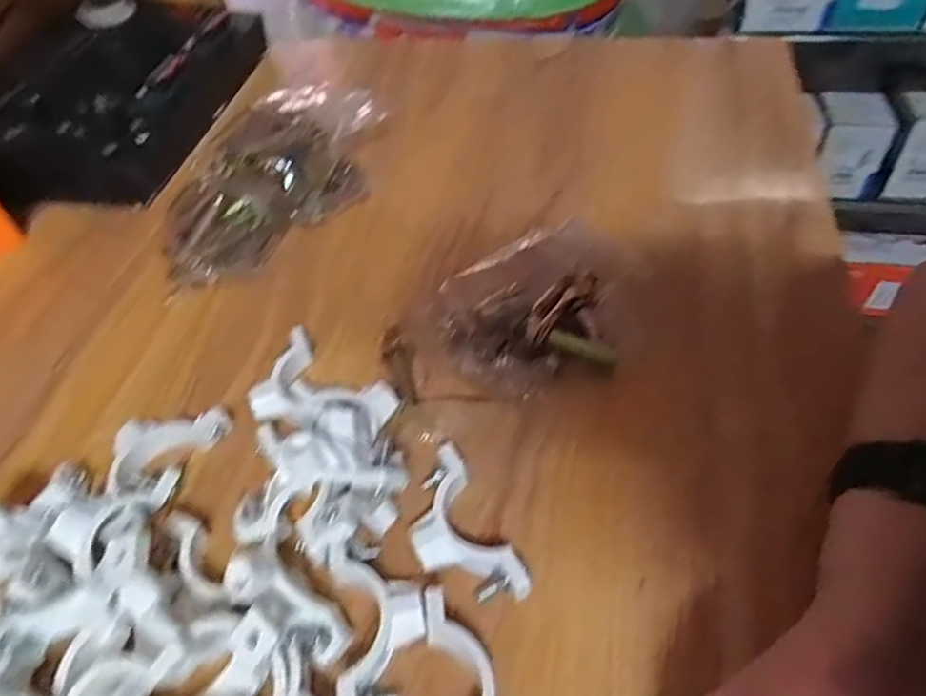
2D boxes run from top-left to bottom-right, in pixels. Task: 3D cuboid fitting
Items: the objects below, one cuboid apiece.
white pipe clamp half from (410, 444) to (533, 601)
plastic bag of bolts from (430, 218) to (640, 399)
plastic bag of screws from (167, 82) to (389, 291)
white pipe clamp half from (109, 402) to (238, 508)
[{"bbox_3d":[-0.005,0.094,0.331,0.043,0.018,0.094,-23,51,-13],"label":"white pipe clamp half"},{"bbox_3d":[0.049,-0.022,0.400,0.137,0.057,0.087,-21,51,-12],"label":"plastic bag of bolts"},{"bbox_3d":[-0.150,-0.140,0.512,0.099,0.067,0.231,25,56,24],"label":"plastic bag of screws"},{"bbox_3d":[-0.178,0.059,0.377,0.054,0.012,0.068,19,54,20],"label":"white pipe clamp half"}]

